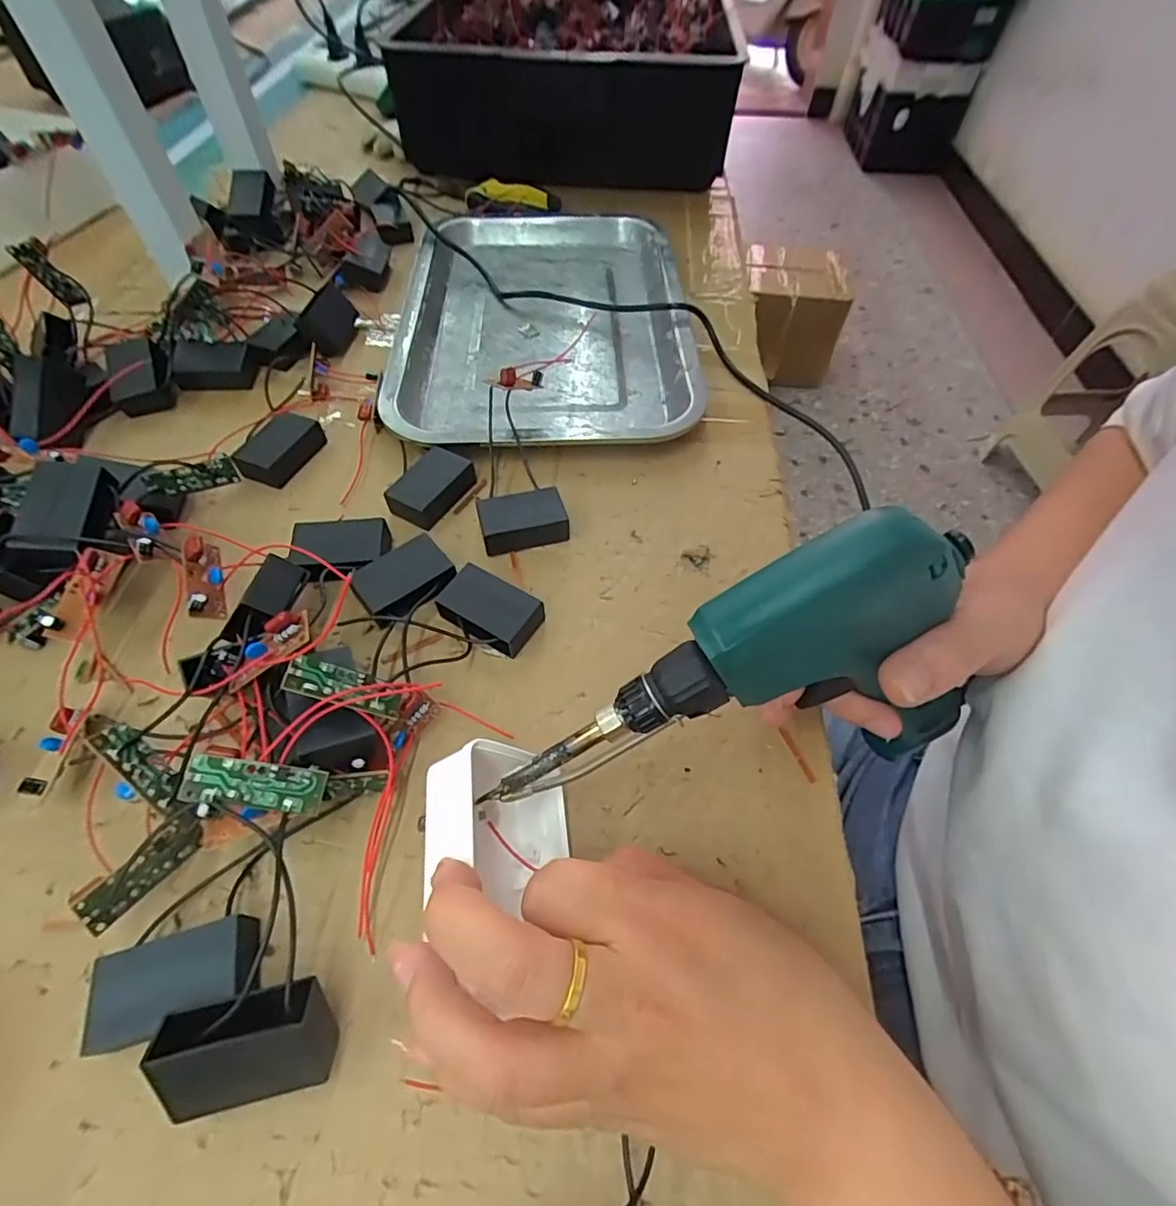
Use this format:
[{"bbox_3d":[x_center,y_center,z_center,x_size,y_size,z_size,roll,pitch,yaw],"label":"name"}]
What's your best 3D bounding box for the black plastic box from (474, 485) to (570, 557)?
[{"bbox_3d":[-0.037,-0.047,0.325,0.047,0.017,0.032,-13,57,-10],"label":"black plastic box"}]

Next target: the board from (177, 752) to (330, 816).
[{"bbox_3d":[-0.120,0.066,0.209,0.045,0.009,0.016,15,75,-19],"label":"board"}]

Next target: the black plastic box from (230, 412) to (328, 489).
[{"bbox_3d":[-0.188,-0.095,0.349,0.028,0.022,0.048,24,59,14],"label":"black plastic box"}]

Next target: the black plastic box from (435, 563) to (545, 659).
[{"bbox_3d":[-0.049,0.006,0.290,0.049,0.017,0.032,29,60,17],"label":"black plastic box"}]

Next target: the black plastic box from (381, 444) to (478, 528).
[{"bbox_3d":[-0.094,-0.070,0.338,0.032,0.017,0.049,29,60,17],"label":"black plastic box"}]

